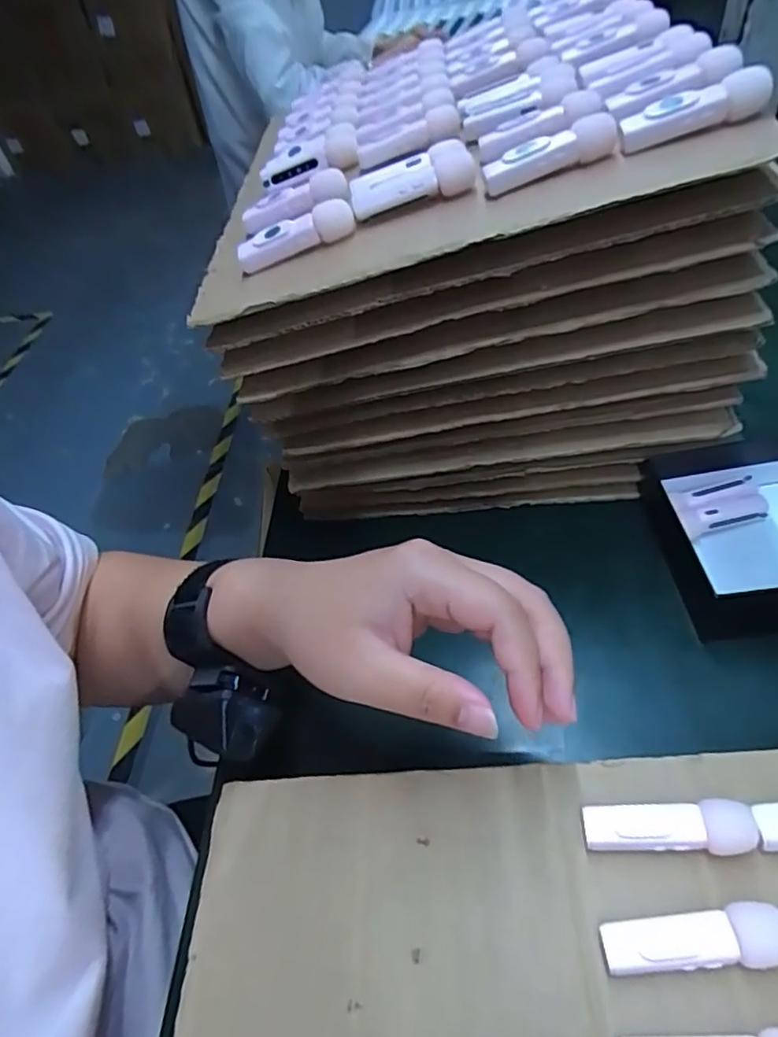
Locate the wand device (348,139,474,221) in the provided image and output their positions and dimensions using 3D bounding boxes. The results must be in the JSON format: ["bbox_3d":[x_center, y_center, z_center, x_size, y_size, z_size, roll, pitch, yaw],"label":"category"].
[{"bbox_3d":[0.012,-0.179,0.329,0.066,0.018,0.028,-14,48,8],"label":"wand device"}]

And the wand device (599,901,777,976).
[{"bbox_3d":[0.111,0.155,0.224,0.063,0.018,0.019,-8,48,2],"label":"wand device"}]

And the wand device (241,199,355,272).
[{"bbox_3d":[-0.050,-0.151,0.330,0.065,0.016,0.016,-21,50,3],"label":"wand device"}]

